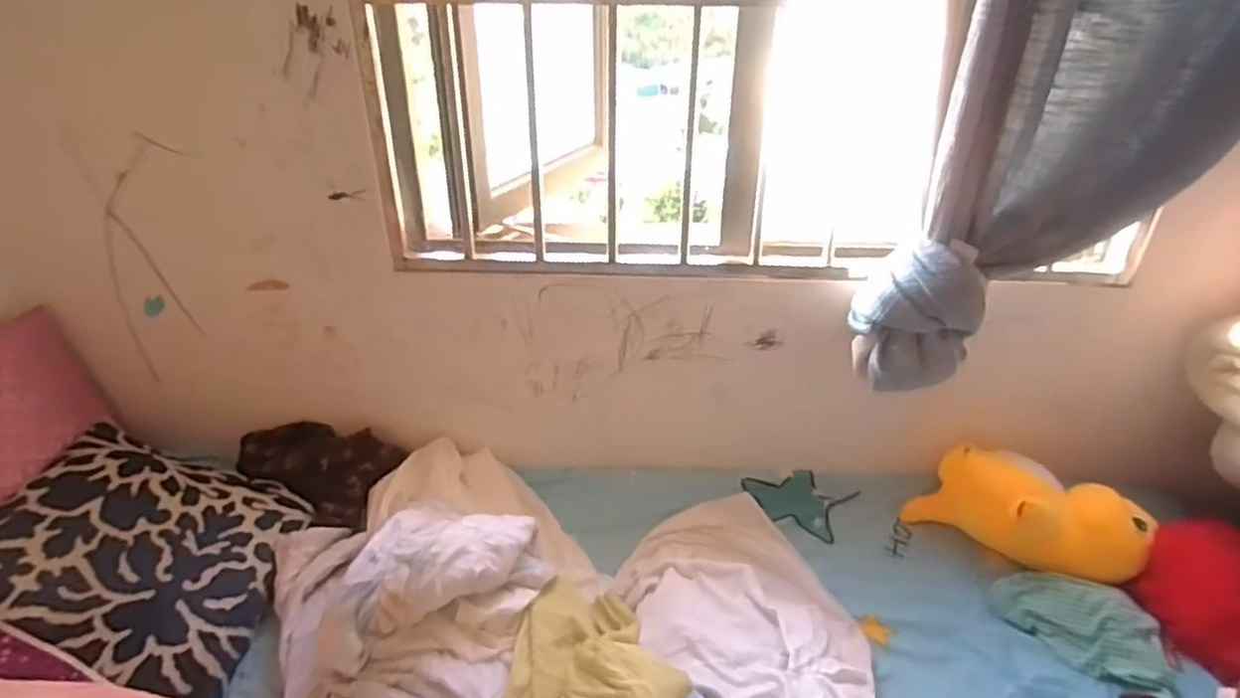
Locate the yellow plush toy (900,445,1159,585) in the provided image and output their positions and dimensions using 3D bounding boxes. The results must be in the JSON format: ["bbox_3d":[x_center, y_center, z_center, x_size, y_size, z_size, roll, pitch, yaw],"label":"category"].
[{"bbox_3d":[0.650,0.277,1.149,0.336,0.168,0.124,12,33,18],"label":"yellow plush toy"}]

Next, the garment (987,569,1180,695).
[{"bbox_3d":[0.701,0.411,1.075,0.147,0.050,0.242,-25,40,-36],"label":"garment"}]

